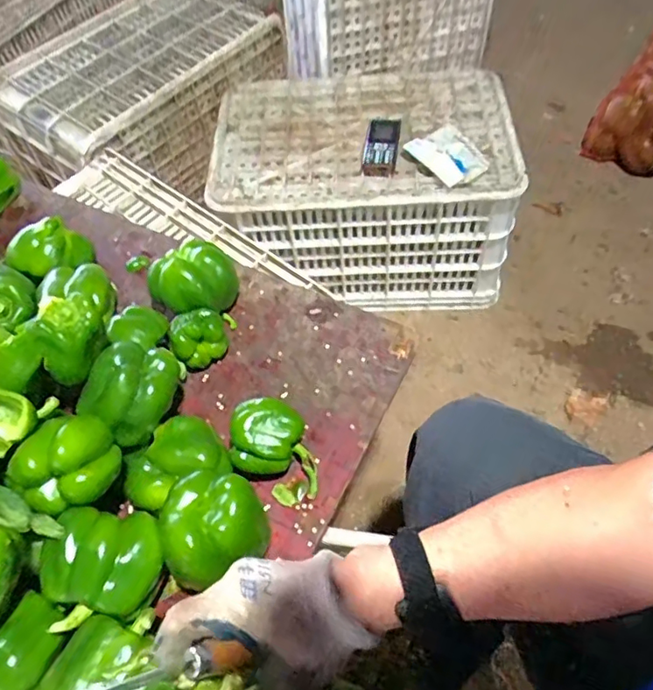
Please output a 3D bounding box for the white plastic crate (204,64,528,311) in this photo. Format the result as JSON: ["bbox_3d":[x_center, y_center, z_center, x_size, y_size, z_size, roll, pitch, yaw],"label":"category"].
[{"bbox_3d":[0.065,-0.320,1.080,0.510,0.271,0.403,0,57,3],"label":"white plastic crate"}]

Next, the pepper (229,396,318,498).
[{"bbox_3d":[-0.049,0.094,0.547,0.092,0.059,0.069,10,58,10],"label":"pepper"}]

